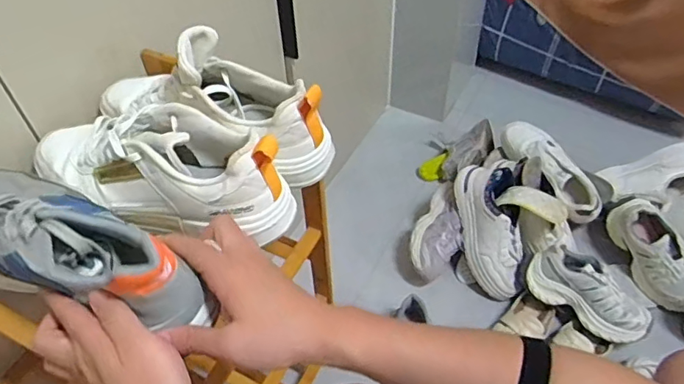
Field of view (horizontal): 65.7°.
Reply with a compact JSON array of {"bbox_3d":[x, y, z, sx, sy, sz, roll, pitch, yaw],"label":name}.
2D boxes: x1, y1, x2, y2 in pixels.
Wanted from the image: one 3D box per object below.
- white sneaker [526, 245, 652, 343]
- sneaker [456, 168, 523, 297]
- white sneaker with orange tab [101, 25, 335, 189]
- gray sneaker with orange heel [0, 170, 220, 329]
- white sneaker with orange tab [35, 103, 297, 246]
[{"bbox_3d":[0.513,0.205,1.093,0.249,0.095,0.112,35,57,9],"label":"white sneaker"},{"bbox_3d":[0.333,0.088,1.168,0.121,0.291,0.101,-12,5,-8],"label":"sneaker"},{"bbox_3d":[-0.139,-0.103,0.569,0.261,0.118,0.101,26,55,22],"label":"white sneaker with orange tab"},{"bbox_3d":[-0.244,0.034,0.445,0.278,0.091,0.093,20,53,18],"label":"gray sneaker with orange heel"},{"bbox_3d":[-0.186,-0.031,0.525,0.275,0.096,0.107,20,53,18],"label":"white sneaker with orange tab"}]

